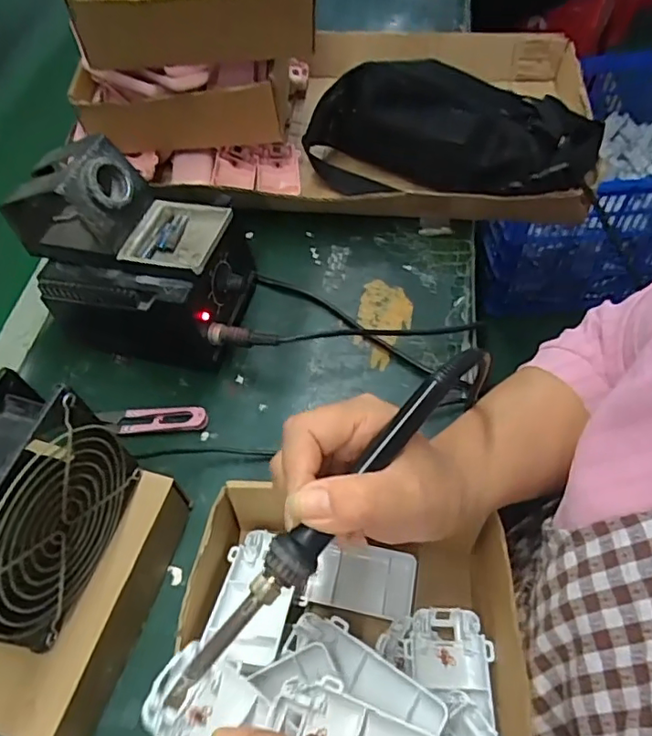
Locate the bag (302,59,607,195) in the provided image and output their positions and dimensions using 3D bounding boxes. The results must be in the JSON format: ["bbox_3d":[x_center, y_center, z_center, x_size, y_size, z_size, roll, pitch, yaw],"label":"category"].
[{"bbox_3d":[0.130,-0.249,0.591,0.288,0.102,0.149,16,58,13],"label":"bag"}]

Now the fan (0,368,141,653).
[{"bbox_3d":[-0.162,0.081,0.307,0.045,0.111,0.118,15,58,12],"label":"fan"}]

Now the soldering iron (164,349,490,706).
[{"bbox_3d":[0.007,0.061,0.256,0.018,0.015,0.209,37,73,23],"label":"soldering iron"}]

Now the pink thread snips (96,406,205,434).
[{"bbox_3d":[-0.145,0.043,0.465,0.094,0.011,0.024,0,56,2],"label":"pink thread snips"}]

